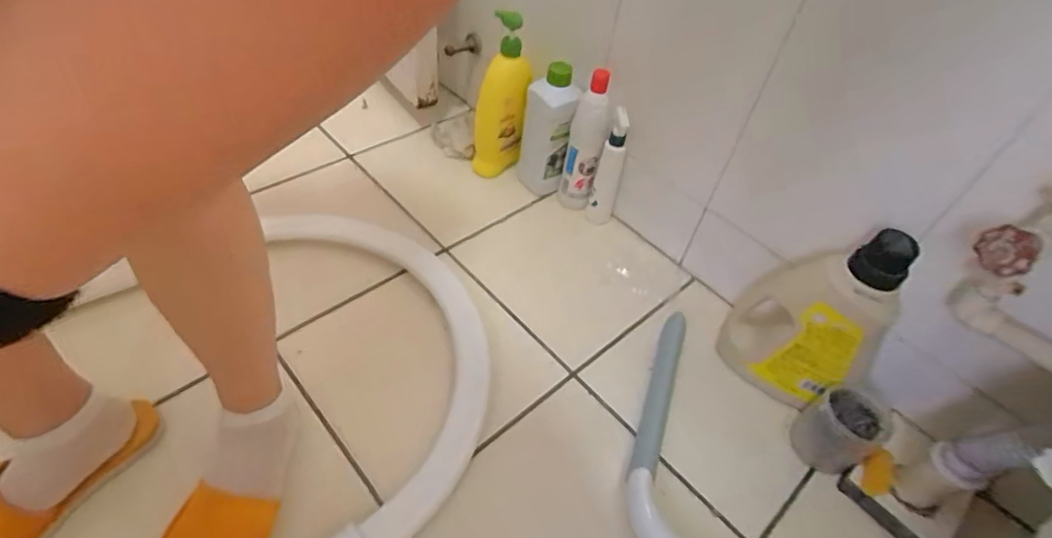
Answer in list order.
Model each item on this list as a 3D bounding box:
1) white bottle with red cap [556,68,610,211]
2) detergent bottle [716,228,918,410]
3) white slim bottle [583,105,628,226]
[{"bbox_3d":[0.097,-0.209,0.925,0.065,0.247,0.056,10,47,1],"label":"white bottle with red cap"},{"bbox_3d":[0.357,0.065,0.686,0.088,0.270,0.179,-26,56,-28],"label":"detergent bottle"},{"bbox_3d":[0.139,-0.165,0.927,0.049,0.208,0.040,13,47,4],"label":"white slim bottle"}]

